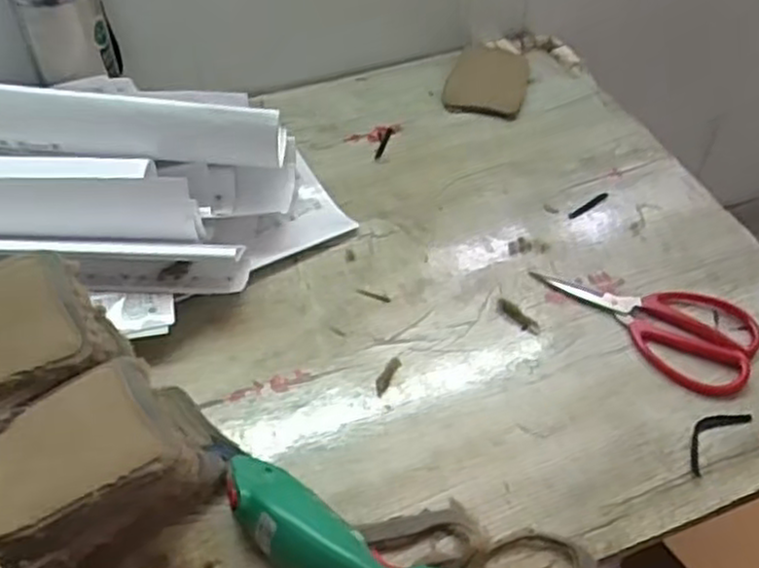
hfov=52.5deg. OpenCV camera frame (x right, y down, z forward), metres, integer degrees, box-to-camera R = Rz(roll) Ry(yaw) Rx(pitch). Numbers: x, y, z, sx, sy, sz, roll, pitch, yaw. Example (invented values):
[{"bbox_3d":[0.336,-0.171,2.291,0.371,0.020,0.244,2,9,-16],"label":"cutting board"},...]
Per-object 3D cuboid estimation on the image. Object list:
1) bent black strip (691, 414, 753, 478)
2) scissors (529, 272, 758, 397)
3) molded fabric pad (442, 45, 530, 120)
[{"bbox_3d":[0.250,0.114,0.580,0.074,0.004,0.026,-32,57,-28],"label":"bent black strip"},{"bbox_3d":[0.236,0.021,0.662,0.095,0.013,0.182,-36,57,-28],"label":"scissors"},{"bbox_3d":[0.124,-0.236,0.880,0.090,0.020,0.118,9,49,8],"label":"molded fabric pad"}]

